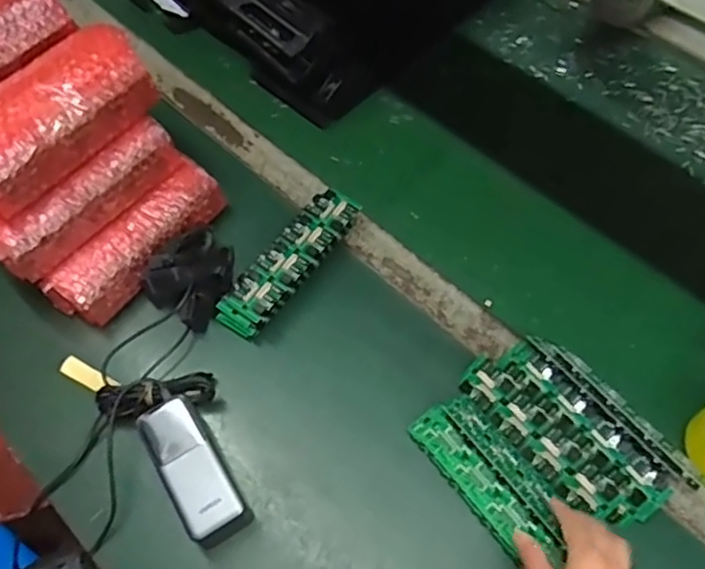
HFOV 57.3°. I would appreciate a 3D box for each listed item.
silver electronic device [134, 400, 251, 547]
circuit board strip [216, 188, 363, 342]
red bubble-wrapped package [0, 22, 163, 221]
[{"bbox_3d":[-0.147,0.172,0.601,0.055,0.050,0.137,-28,63,-15],"label":"silver electronic device"},{"bbox_3d":[-0.068,-0.022,0.710,0.050,0.048,0.188,33,65,18],"label":"circuit board strip"},{"bbox_3d":[-0.305,-0.171,0.642,0.106,0.067,0.207,33,66,18],"label":"red bubble-wrapped package"}]

